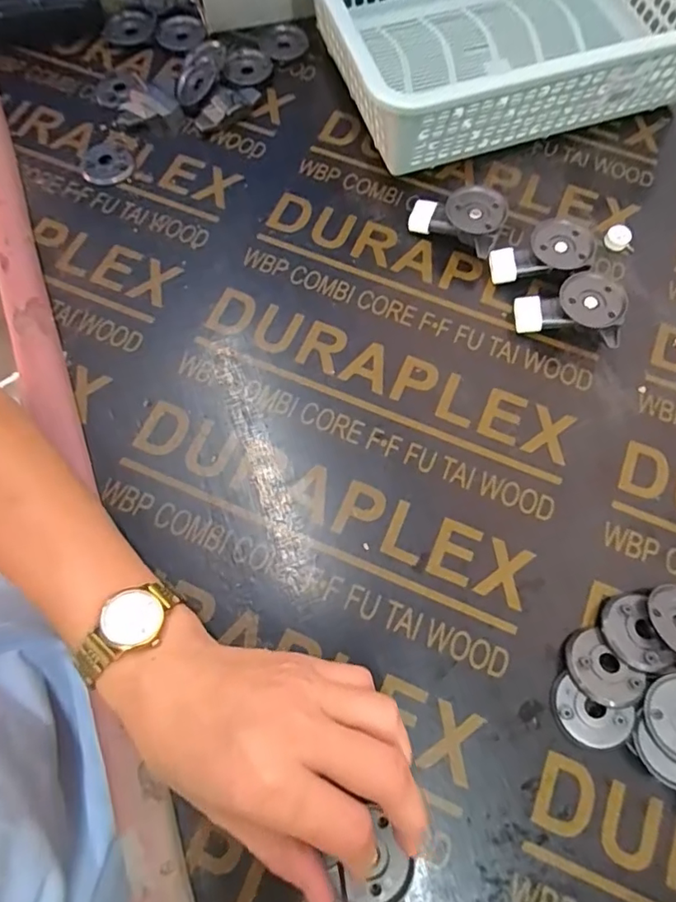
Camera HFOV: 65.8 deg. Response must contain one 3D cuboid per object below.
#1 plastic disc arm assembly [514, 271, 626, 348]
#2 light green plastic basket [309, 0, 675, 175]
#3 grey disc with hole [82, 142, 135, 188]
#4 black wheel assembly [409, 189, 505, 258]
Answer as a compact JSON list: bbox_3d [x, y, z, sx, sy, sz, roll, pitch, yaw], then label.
[{"bbox_3d":[0.160,-0.099,0.360,0.068,0.032,0.041,18,71,6],"label":"plastic disc arm assembly"},{"bbox_3d":[0.139,-0.346,0.418,0.301,0.086,0.219,-17,71,-6],"label":"light green plastic basket"},{"bbox_3d":[-0.184,-0.230,0.416,0.041,0.008,0.041,-24,72,-8],"label":"grey disc with hole"},{"bbox_3d":[0.090,-0.172,0.384,0.065,0.031,0.043,31,73,11],"label":"black wheel assembly"}]

